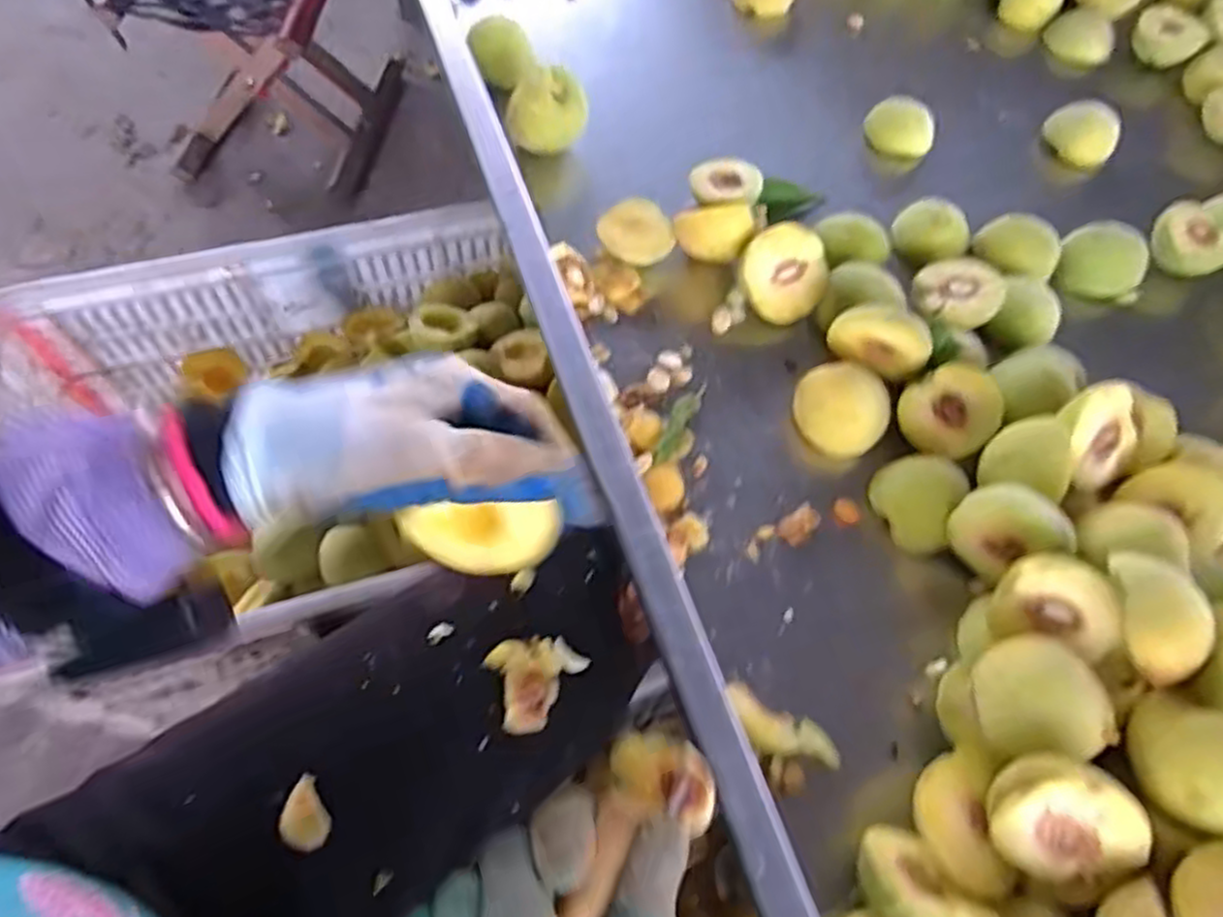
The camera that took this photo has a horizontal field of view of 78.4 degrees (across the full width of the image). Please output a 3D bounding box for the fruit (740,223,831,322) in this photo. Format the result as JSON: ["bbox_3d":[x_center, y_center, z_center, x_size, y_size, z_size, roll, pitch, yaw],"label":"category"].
[{"bbox_3d":[0.112,-0.127,0.501,0.055,0.020,0.055,-3,103,-11],"label":"fruit"}]

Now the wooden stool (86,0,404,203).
[{"bbox_3d":[-0.467,-0.556,1.022,0.279,0.247,0.256,5,63,-1],"label":"wooden stool"}]

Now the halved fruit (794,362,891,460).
[{"bbox_3d":[0.141,-0.030,0.462,0.055,0.023,0.054,32,96,19],"label":"halved fruit"}]

